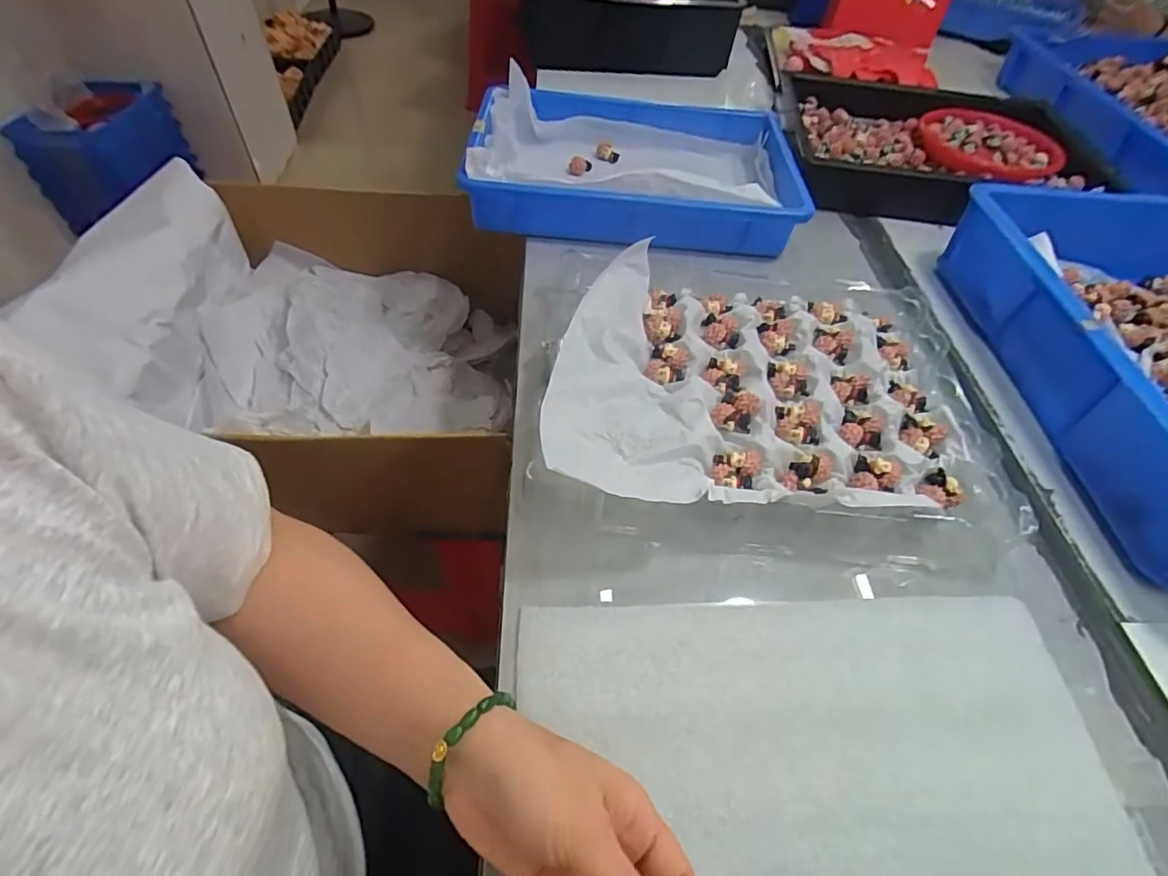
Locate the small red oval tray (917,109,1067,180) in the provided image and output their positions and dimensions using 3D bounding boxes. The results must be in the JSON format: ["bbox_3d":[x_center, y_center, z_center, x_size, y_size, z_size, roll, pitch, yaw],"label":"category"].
[{"bbox_3d":[0.540,-0.387,0.742,0.174,0.025,0.153,-2,53,-6],"label":"small red oval tray"}]

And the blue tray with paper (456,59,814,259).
[{"bbox_3d":[0.056,-0.319,0.652,0.357,0.079,0.249,4,52,-1],"label":"blue tray with paper"}]

